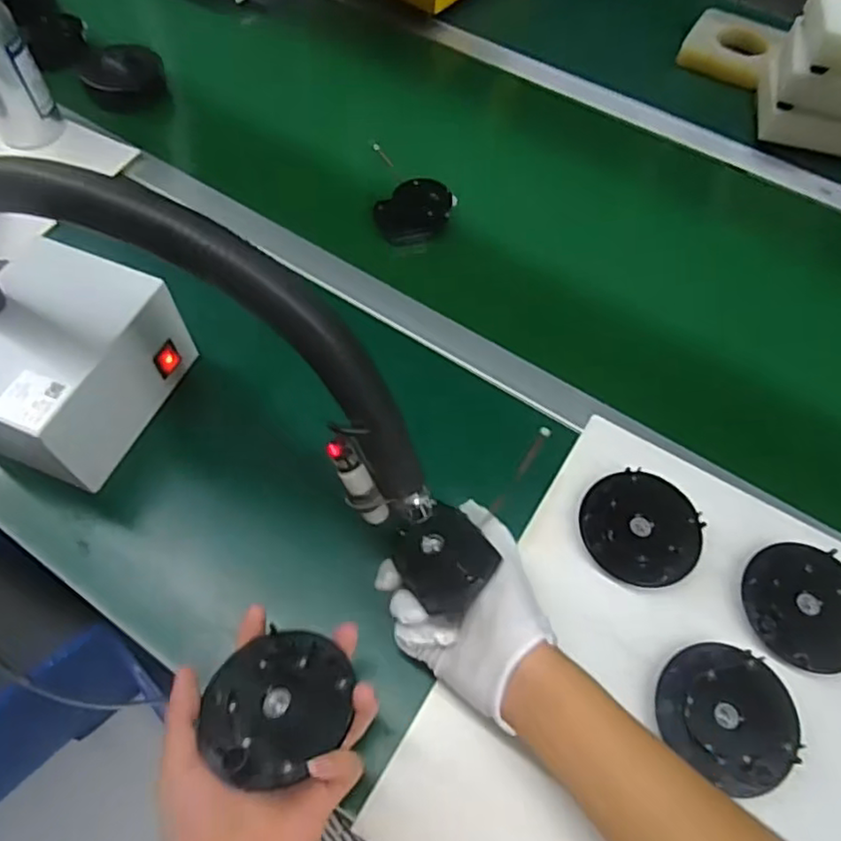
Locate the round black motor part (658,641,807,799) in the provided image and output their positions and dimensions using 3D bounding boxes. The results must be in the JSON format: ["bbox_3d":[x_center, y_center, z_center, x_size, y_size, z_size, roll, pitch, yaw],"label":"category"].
[{"bbox_3d":[0.215,0.201,0.452,0.091,0.011,0.084,1,59,-2],"label":"round black motor part"}]

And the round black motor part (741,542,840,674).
[{"bbox_3d":[0.293,0.139,0.489,0.091,0.008,0.091,1,59,-2],"label":"round black motor part"}]

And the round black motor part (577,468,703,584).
[{"bbox_3d":[0.176,0.083,0.517,0.092,0.006,0.091,1,59,-2],"label":"round black motor part"}]

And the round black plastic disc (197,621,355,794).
[{"bbox_3d":[-0.087,0.168,0.394,0.084,0.022,0.084,-26,49,-13],"label":"round black plastic disc"}]

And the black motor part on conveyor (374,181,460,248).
[{"bbox_3d":[-0.006,-0.224,0.695,0.084,0.044,0.050,-10,60,-9],"label":"black motor part on conveyor"}]

